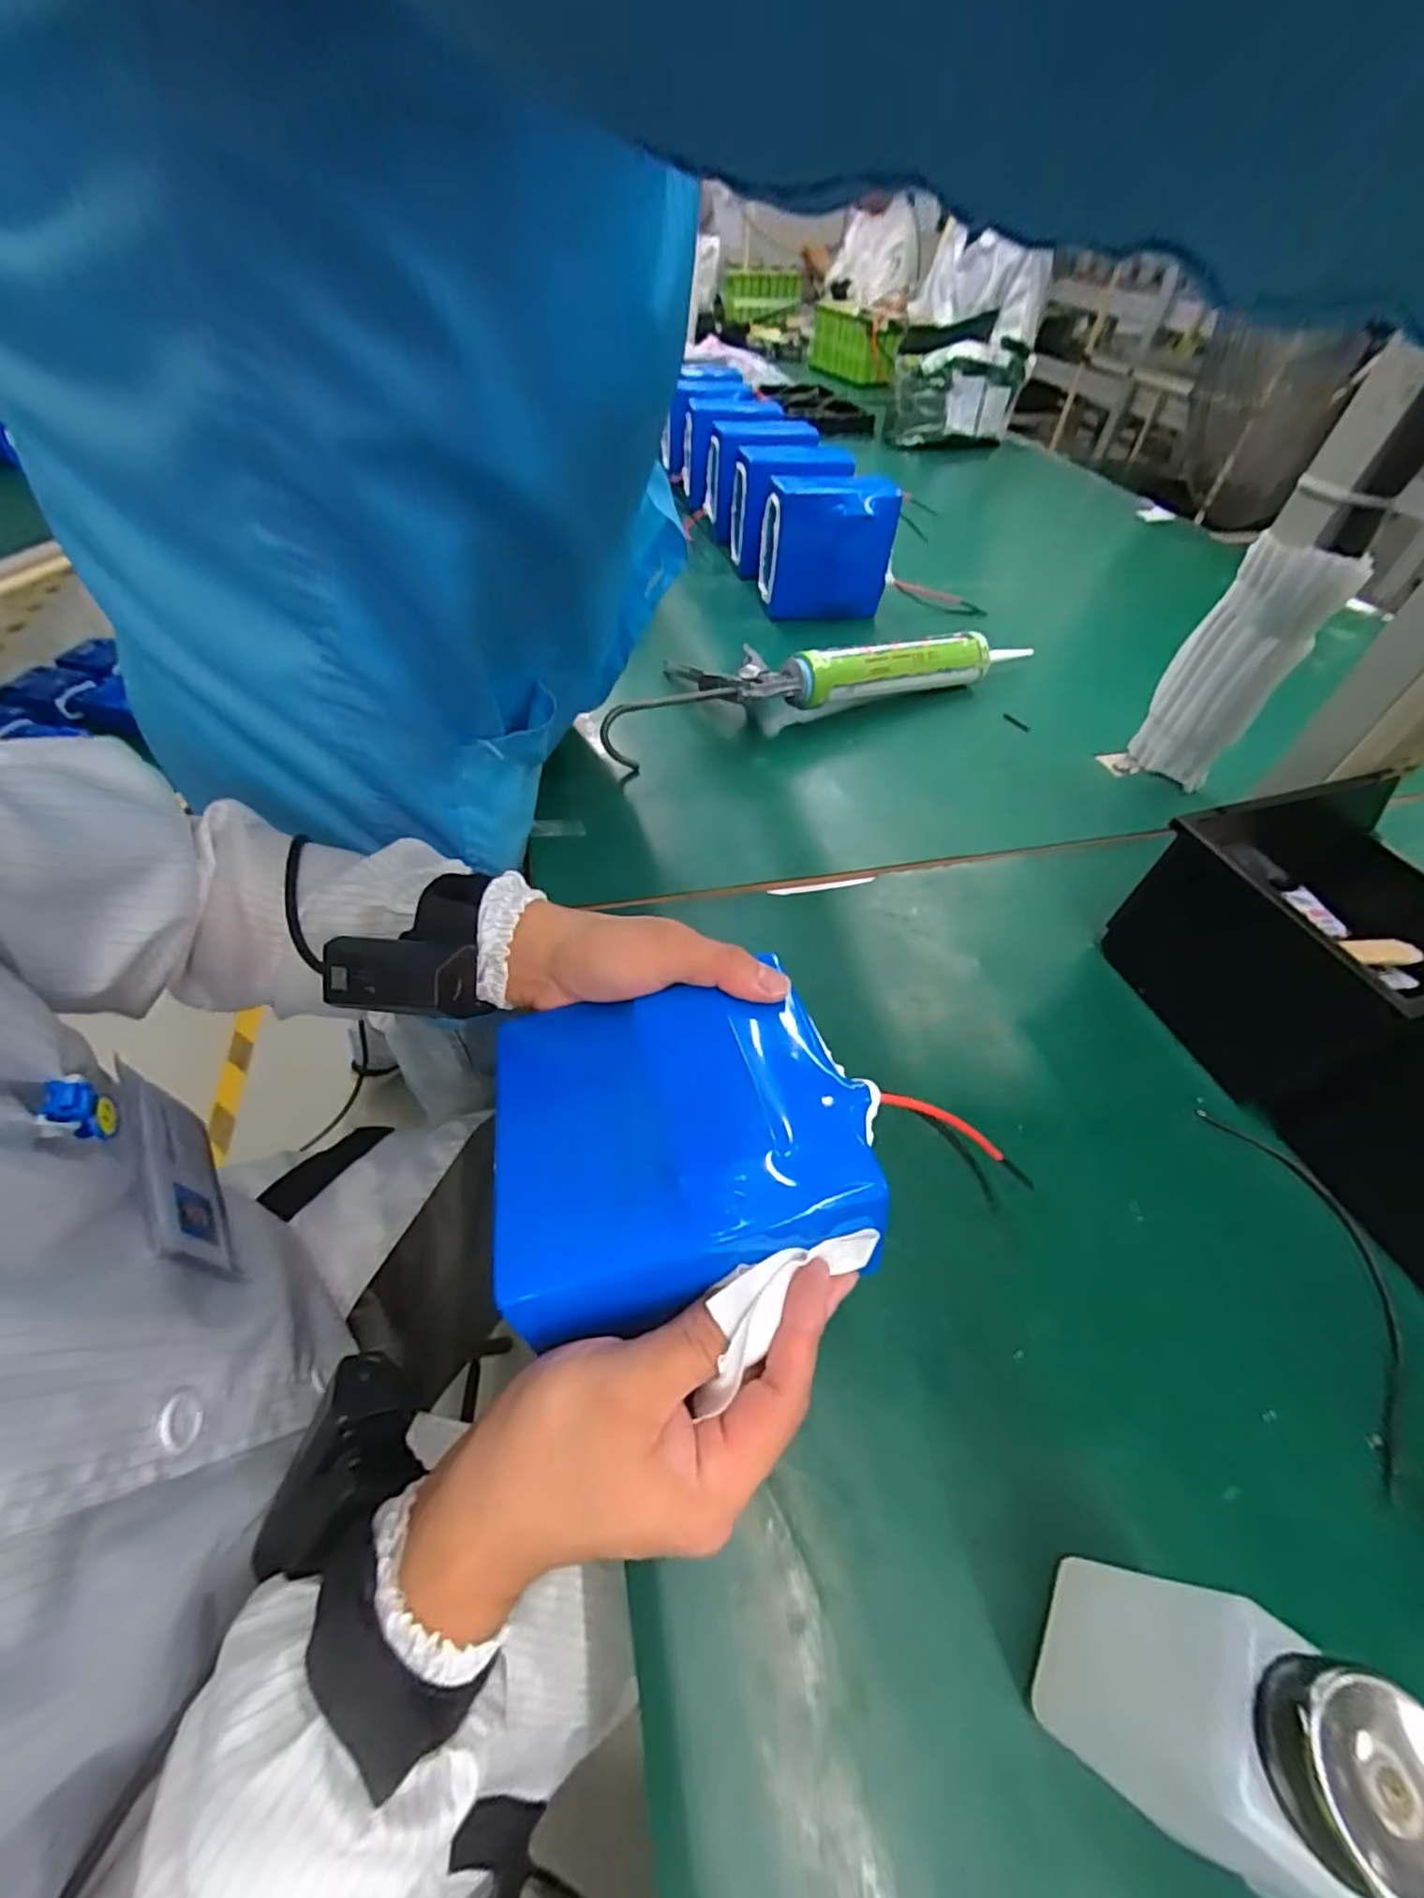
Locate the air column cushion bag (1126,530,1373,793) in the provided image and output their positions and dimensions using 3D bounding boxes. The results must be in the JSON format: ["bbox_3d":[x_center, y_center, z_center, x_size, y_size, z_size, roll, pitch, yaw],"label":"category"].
[{"bbox_3d":[0.434,-0.228,0.556,0.081,0.203,0.044,34,56,22],"label":"air column cushion bag"}]

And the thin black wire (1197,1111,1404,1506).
[{"bbox_3d":[0.327,0.171,0.341,0.062,0.004,0.178,2,50,-2],"label":"thin black wire"}]

